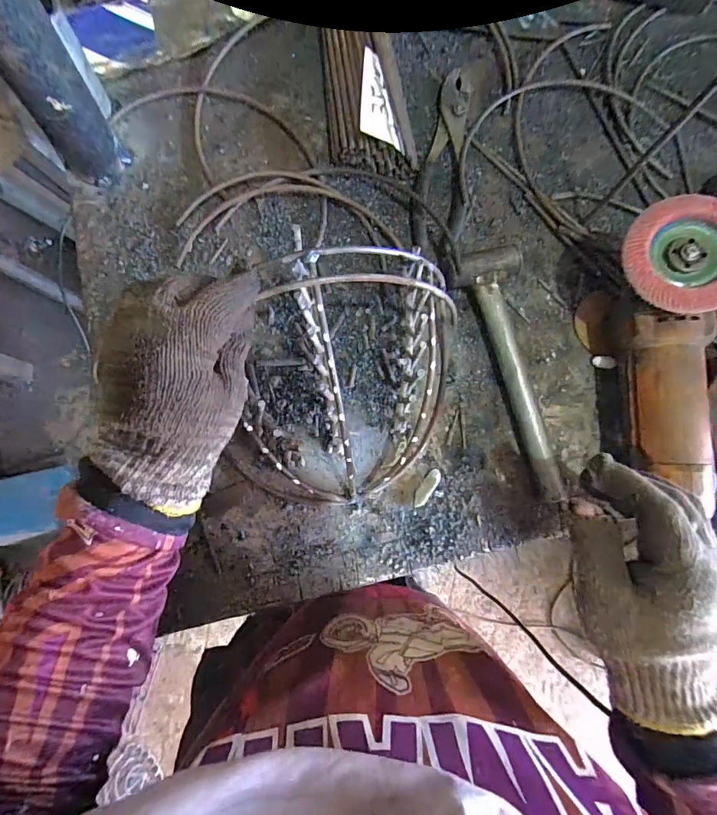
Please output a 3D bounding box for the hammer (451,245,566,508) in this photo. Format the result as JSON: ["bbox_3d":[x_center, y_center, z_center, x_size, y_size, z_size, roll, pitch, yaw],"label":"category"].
[{"bbox_3d":[0.147,-0.033,0.402,0.069,0.021,0.237,-14,85,-5],"label":"hammer"}]

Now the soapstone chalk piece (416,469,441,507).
[{"bbox_3d":[0.063,0.074,0.394,0.012,0.005,0.037,35,82,0],"label":"soapstone chalk piece"}]

